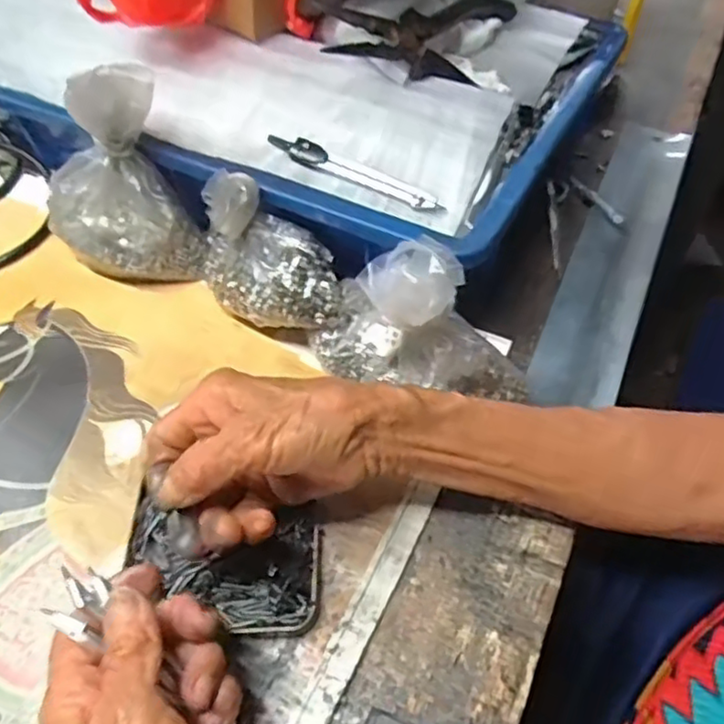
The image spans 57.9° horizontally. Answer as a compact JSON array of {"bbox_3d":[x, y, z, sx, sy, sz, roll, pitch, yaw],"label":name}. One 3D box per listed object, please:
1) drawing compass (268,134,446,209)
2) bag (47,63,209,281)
[{"bbox_3d":[-0.006,-0.115,0.385,0.113,0.008,0.016,28,59,22],"label":"drawing compass"},{"bbox_3d":[-0.159,-0.113,0.414,0.083,0.127,0.079,-26,56,-16],"label":"bag"}]

